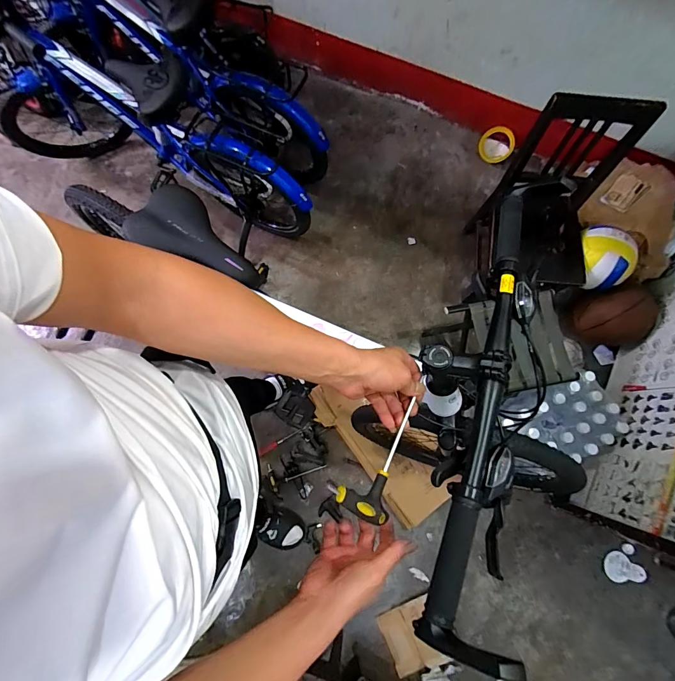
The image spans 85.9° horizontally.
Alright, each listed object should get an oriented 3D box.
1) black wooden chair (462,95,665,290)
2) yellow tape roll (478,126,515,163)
[{"bbox_3d":[0.652,-0.366,1.160,0.318,0.628,0.349,-2,79,0],"label":"black wooden chair"},{"bbox_3d":[0.663,-0.817,1.518,0.140,0.132,0.028,13,32,27],"label":"yellow tape roll"}]

